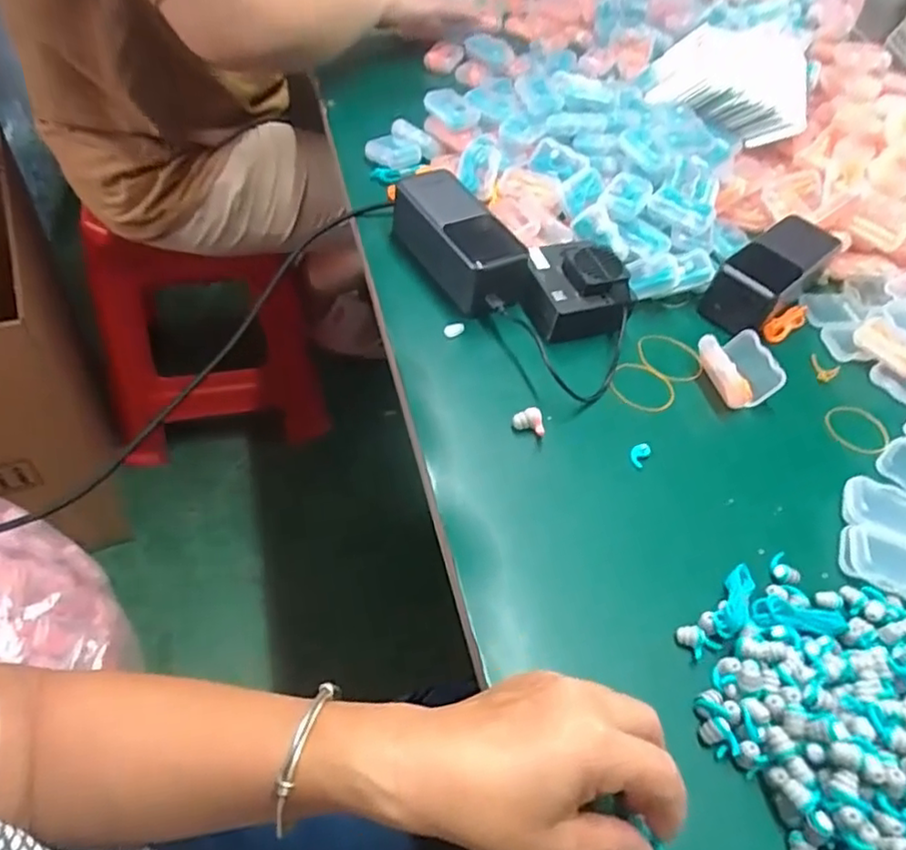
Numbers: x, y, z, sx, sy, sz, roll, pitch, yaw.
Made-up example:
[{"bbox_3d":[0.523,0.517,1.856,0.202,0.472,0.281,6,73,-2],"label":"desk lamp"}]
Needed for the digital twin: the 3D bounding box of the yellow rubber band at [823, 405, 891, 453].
[{"bbox_3d":[0.301,0.001,0.474,0.045,0.008,0.045,1,52,-1],"label":"yellow rubber band"}]

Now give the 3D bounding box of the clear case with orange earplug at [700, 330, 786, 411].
[{"bbox_3d":[0.214,-0.043,0.476,0.046,0.027,0.052,-10,54,-16],"label":"clear case with orange earplug"}]

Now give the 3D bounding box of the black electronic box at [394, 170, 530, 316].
[{"bbox_3d":[0.006,-0.145,0.508,0.059,0.047,0.136,-22,58,-24],"label":"black electronic box"}]

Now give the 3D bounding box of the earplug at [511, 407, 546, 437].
[{"bbox_3d":[0.052,-0.002,0.431,0.022,0.019,0.013,16,51,3],"label":"earplug"}]

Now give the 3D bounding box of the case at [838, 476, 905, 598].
[{"bbox_3d":[0.280,0.070,0.403,0.061,0.010,0.077,23,52,9],"label":"case"}]

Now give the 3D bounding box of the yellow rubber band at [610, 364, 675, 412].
[{"bbox_3d":[0.140,-0.028,0.471,0.047,0.004,0.045,6,55,-8],"label":"yellow rubber band"}]

